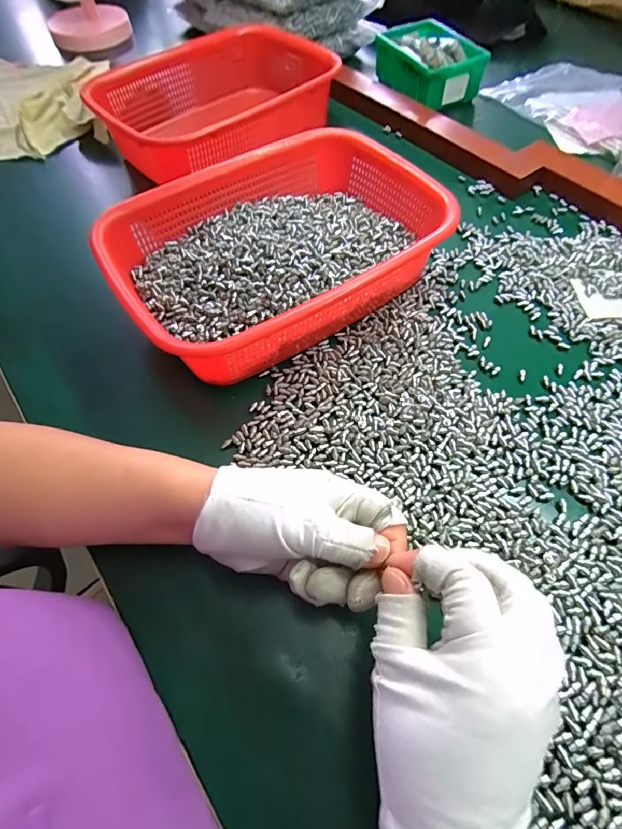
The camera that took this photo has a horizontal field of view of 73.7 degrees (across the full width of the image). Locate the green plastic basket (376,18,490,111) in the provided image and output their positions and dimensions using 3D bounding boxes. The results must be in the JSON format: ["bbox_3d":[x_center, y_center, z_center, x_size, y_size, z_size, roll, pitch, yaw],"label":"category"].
[{"bbox_3d":[0.164,-0.509,0.601,0.110,0.049,0.148,-21,61,-9],"label":"green plastic basket"}]

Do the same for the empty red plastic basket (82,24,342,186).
[{"bbox_3d":[-0.109,-0.409,0.552,0.317,0.086,0.213,-39,65,-18],"label":"empty red plastic basket"}]

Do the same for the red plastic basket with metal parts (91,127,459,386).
[{"bbox_3d":[-0.027,-0.151,0.384,0.281,0.076,0.207,-33,63,-15],"label":"red plastic basket with metal parts"}]

